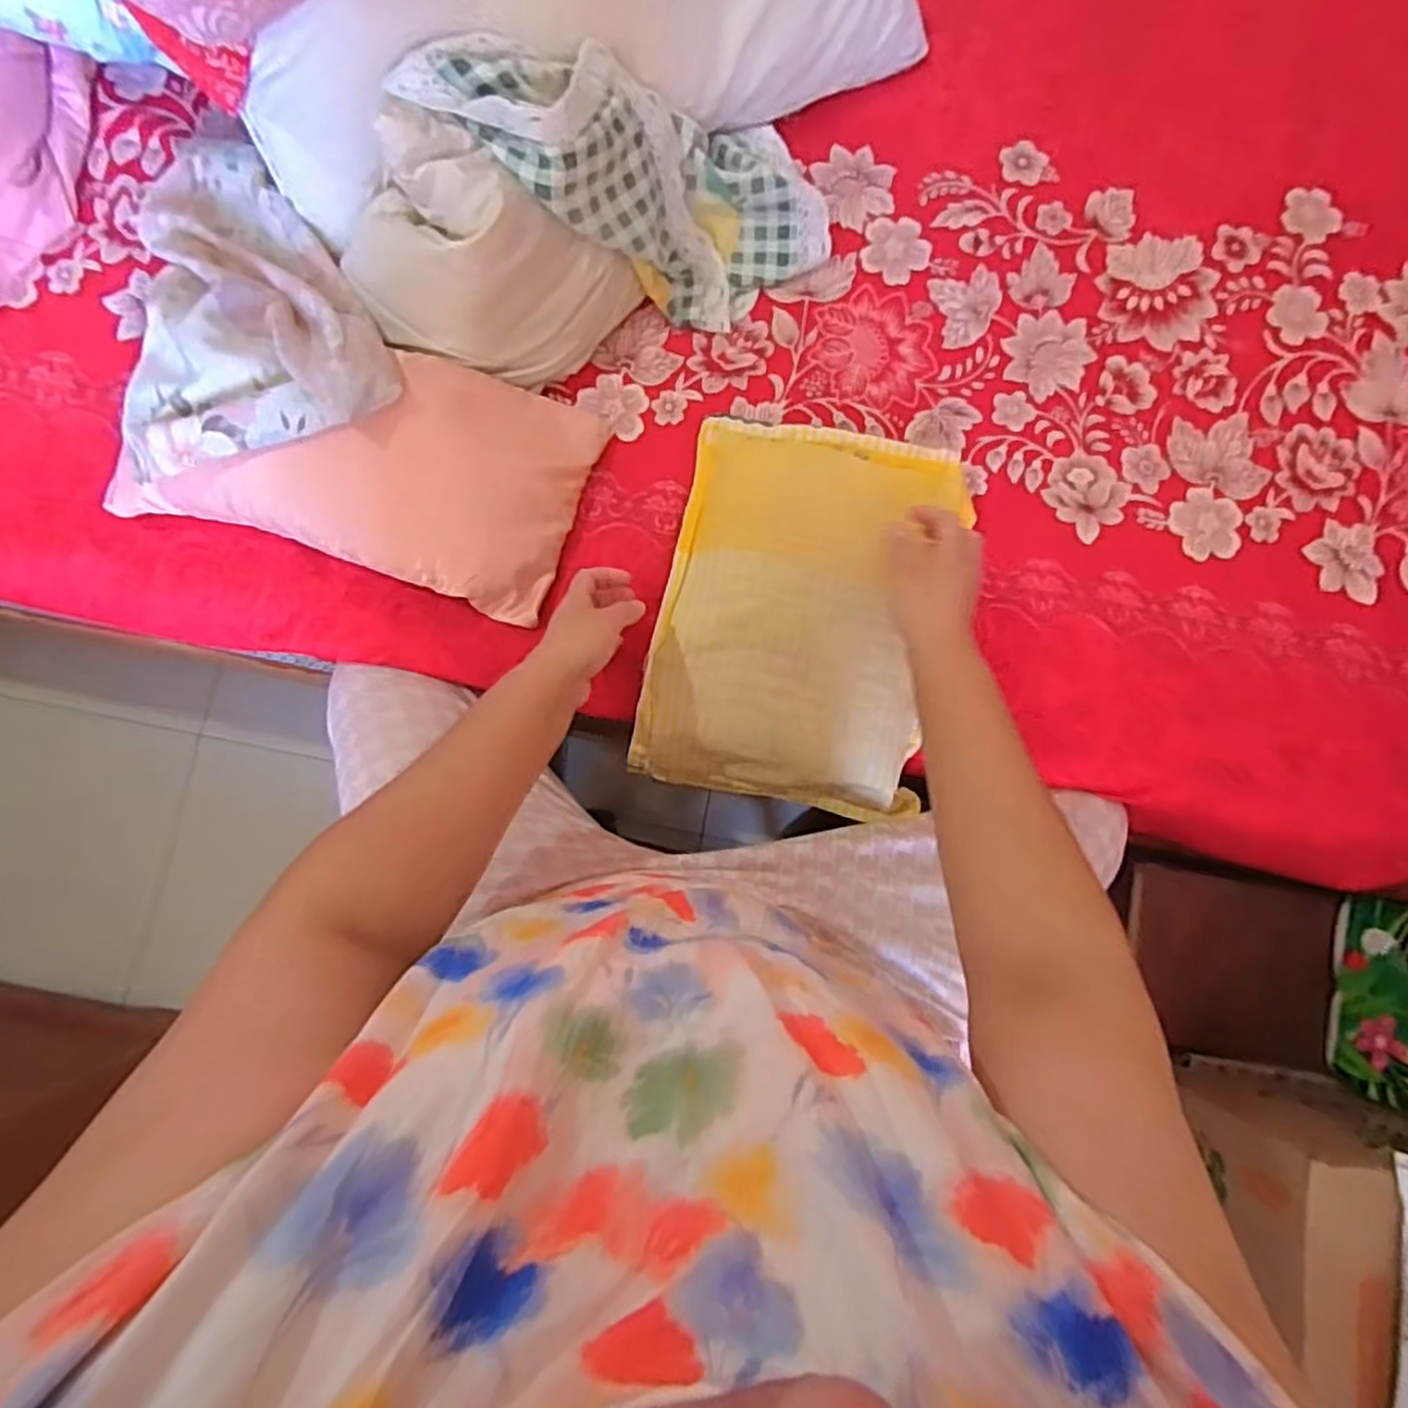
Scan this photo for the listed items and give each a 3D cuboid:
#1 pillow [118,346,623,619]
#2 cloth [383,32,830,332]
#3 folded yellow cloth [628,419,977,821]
[{"bbox_3d":[-0.297,-0.226,0.655,0.368,0.084,0.218,17,84,-1],"label":"pillow"},{"bbox_3d":[-0.061,-0.476,0.656,0.377,0.111,0.182,2,84,-37],"label":"cloth"},{"bbox_3d":[0.088,-0.081,0.679,0.247,0.115,0.335,11,84,-1],"label":"folded yellow cloth"}]

